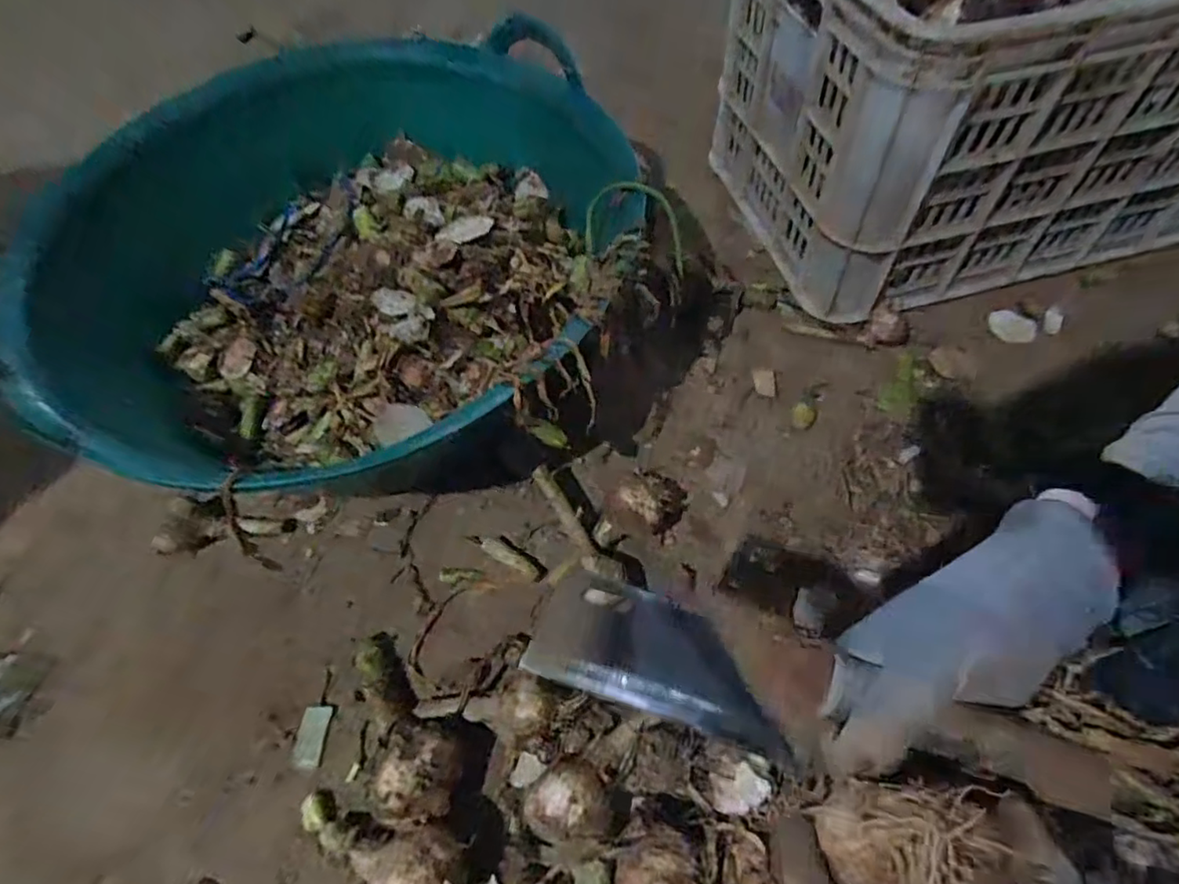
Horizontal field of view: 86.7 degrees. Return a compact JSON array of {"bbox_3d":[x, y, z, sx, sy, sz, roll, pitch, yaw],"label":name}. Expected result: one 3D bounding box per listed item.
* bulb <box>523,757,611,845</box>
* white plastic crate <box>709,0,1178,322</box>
[{"bbox_3d":[-0.015,0.249,0.436,0.062,0.046,0.049,-9,60,-2],"label":"bulb"},{"bbox_3d":[0.432,-0.389,0.645,0.513,0.284,0.346,-13,60,-4],"label":"white plastic crate"}]

